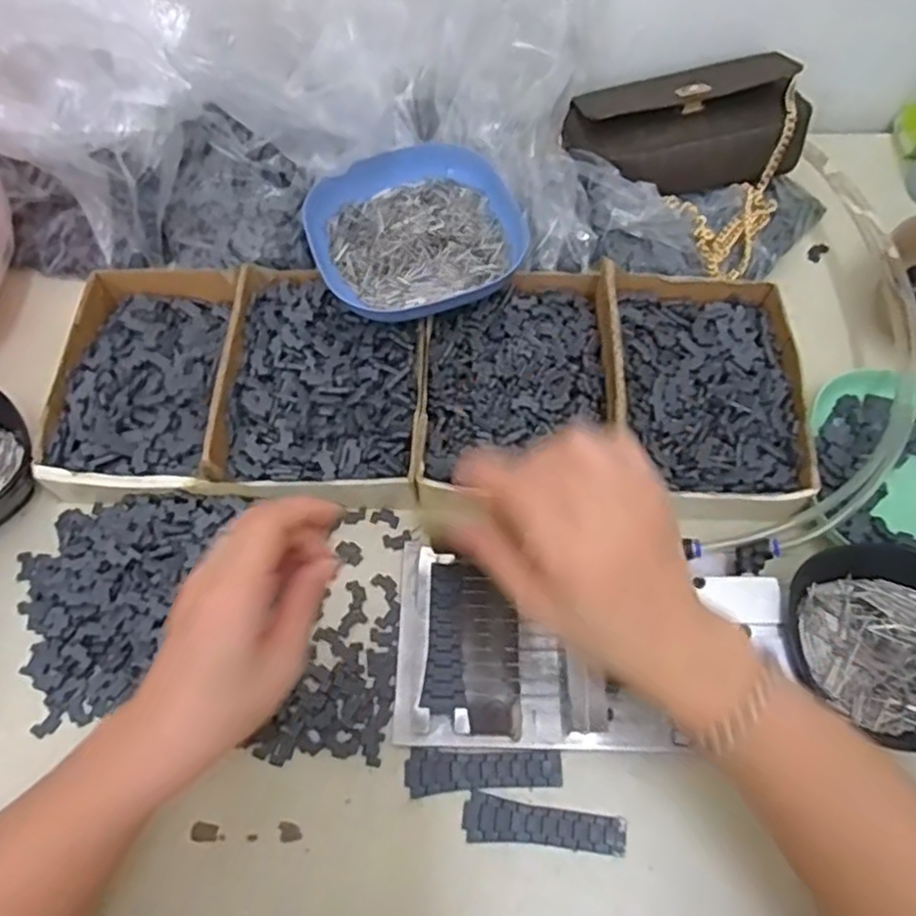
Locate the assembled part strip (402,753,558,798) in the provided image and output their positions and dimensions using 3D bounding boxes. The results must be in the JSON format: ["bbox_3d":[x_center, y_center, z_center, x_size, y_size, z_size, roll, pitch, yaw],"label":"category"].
[{"bbox_3d":[0.014,0.172,0.389,0.085,0.004,0.021,-2,62,0],"label":"assembled part strip"}]

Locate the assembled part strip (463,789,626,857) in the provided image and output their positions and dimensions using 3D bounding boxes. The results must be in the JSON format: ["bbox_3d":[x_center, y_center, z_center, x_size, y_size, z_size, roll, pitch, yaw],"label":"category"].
[{"bbox_3d":[0.046,0.197,0.376,0.086,0.004,0.022,7,63,5],"label":"assembled part strip"}]

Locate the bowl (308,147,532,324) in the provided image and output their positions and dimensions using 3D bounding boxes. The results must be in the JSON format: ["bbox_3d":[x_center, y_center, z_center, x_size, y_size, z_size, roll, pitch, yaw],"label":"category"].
[{"bbox_3d":[-0.028,-0.160,0.500,0.149,0.031,0.133,-10,62,-4],"label":"bowl"}]

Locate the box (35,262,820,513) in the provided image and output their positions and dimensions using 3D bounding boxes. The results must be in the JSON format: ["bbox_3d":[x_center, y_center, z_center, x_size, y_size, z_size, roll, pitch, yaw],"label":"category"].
[{"bbox_3d":[-0.022,-0.055,0.472,0.486,0.036,0.182,0,62,1],"label":"box"}]

